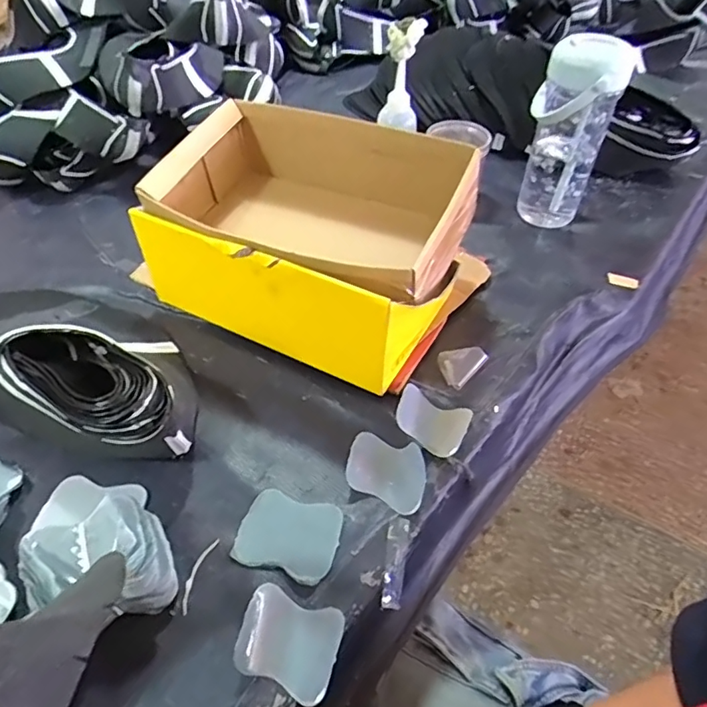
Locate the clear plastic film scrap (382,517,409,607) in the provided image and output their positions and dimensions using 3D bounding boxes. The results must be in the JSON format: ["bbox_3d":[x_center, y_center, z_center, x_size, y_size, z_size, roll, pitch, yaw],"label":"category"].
[{"bbox_3d":[0.033,0.163,0.417,0.016,0.005,0.068,16,59,-11],"label":"clear plastic film scrap"}]

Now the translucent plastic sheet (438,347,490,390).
[{"bbox_3d":[0.107,0.009,0.534,0.038,0.008,0.053,34,56,26],"label":"translucent plastic sheet"}]

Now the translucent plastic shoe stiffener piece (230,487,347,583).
[{"bbox_3d":[-0.052,0.144,0.422,0.077,0.008,0.061,14,50,11],"label":"translucent plastic shoe stiffener piece"}]

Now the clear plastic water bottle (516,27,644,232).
[{"bbox_3d":[0.264,-0.265,0.657,0.093,0.212,0.106,17,51,13],"label":"clear plastic water bottle"}]

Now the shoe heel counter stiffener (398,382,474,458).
[{"bbox_3d":[0.071,0.061,0.491,0.068,0.015,0.058,24,53,19],"label":"shoe heel counter stiffener"}]

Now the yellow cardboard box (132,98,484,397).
[{"bbox_3d":[-0.043,-0.127,0.565,0.323,0.148,0.226,22,52,18],"label":"yellow cardboard box"}]

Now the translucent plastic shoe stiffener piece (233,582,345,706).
[{"bbox_3d":[-0.044,0.198,0.368,0.069,0.018,0.057,17,51,14],"label":"translucent plastic shoe stiffener piece"}]

